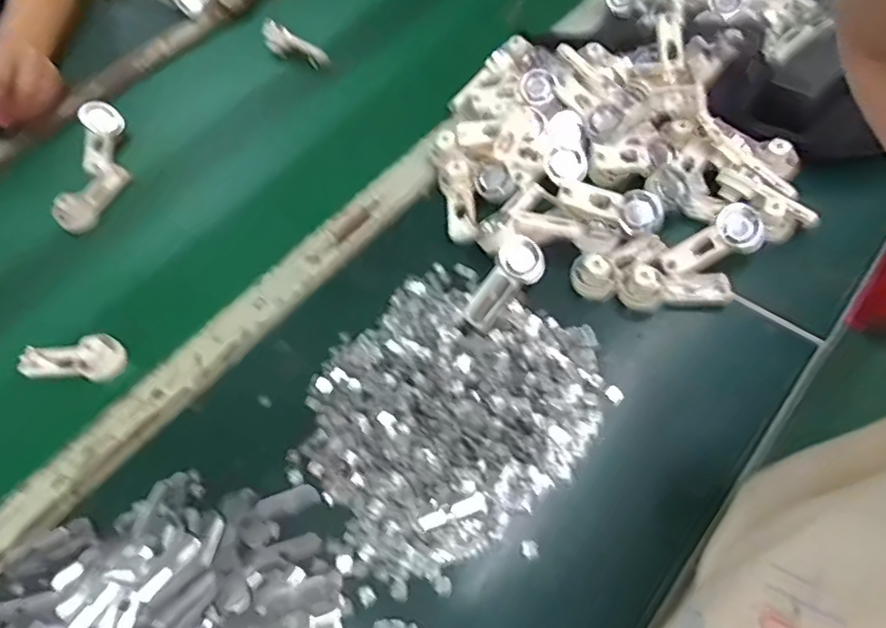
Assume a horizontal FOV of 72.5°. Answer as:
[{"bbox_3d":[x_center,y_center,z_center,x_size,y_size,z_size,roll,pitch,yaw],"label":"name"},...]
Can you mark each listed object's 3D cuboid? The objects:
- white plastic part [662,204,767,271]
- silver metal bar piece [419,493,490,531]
[{"bbox_3d":[0.250,-0.066,0.561,0.096,0.020,0.044,-28,56,5],"label":"white plastic part"},{"bbox_3d":[0.009,0.154,0.468,0.054,0.004,0.013,-17,55,-7],"label":"silver metal bar piece"}]

